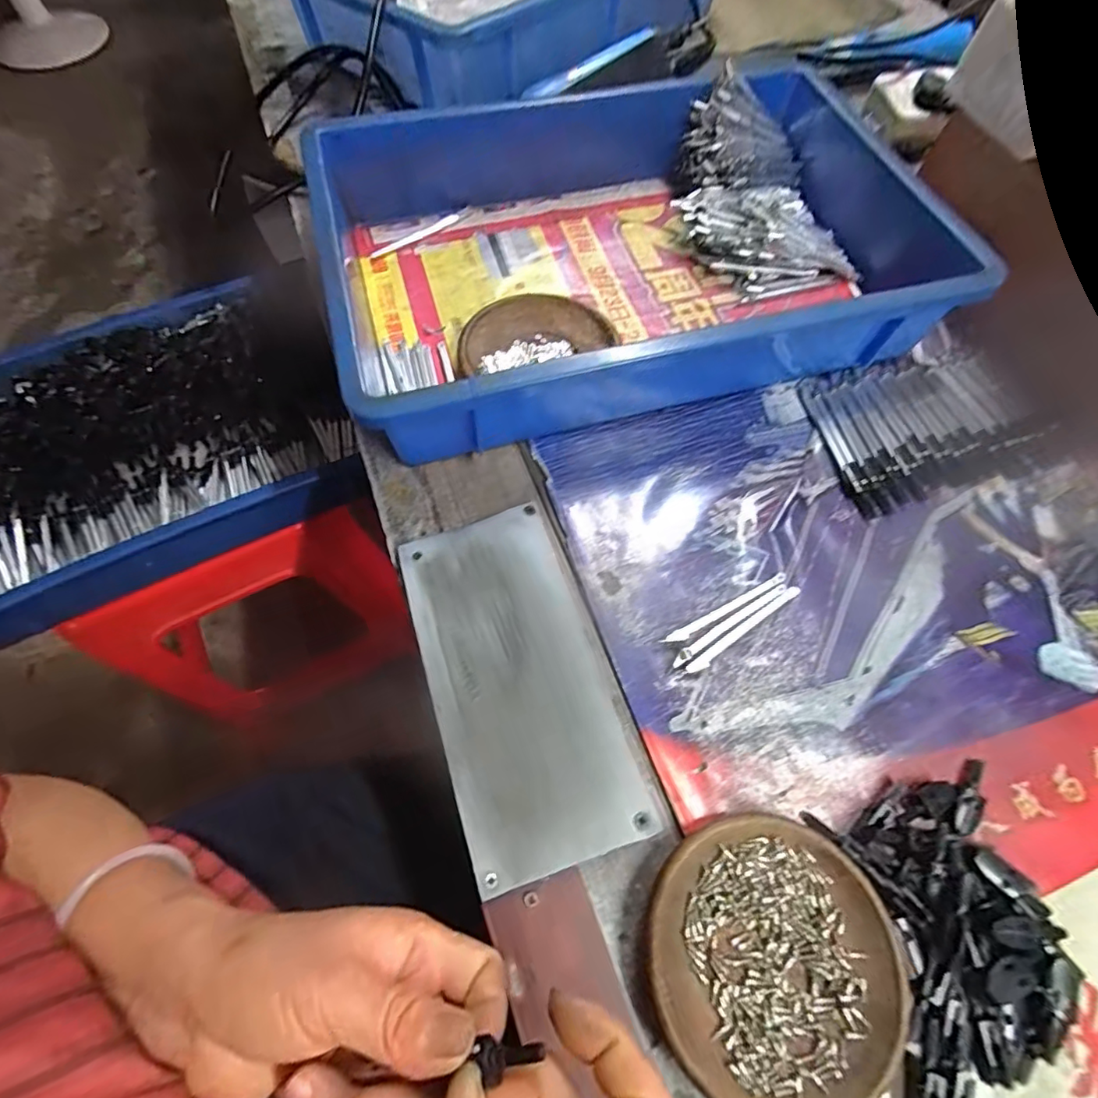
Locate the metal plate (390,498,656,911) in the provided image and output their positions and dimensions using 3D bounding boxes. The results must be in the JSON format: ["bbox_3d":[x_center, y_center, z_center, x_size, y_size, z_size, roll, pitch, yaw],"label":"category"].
[{"bbox_3d":[-0.019,0.071,0.301,0.095,0.006,0.197,-16,67,-12],"label":"metal plate"}]

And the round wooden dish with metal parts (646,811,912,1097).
[{"bbox_3d":[0.104,0.189,0.246,0.113,0.016,0.112,0,66,-1],"label":"round wooden dish with metal parts"}]

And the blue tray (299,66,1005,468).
[{"bbox_3d":[0.068,-0.235,0.410,0.444,0.081,0.283,-15,67,-8],"label":"blue tray"}]

